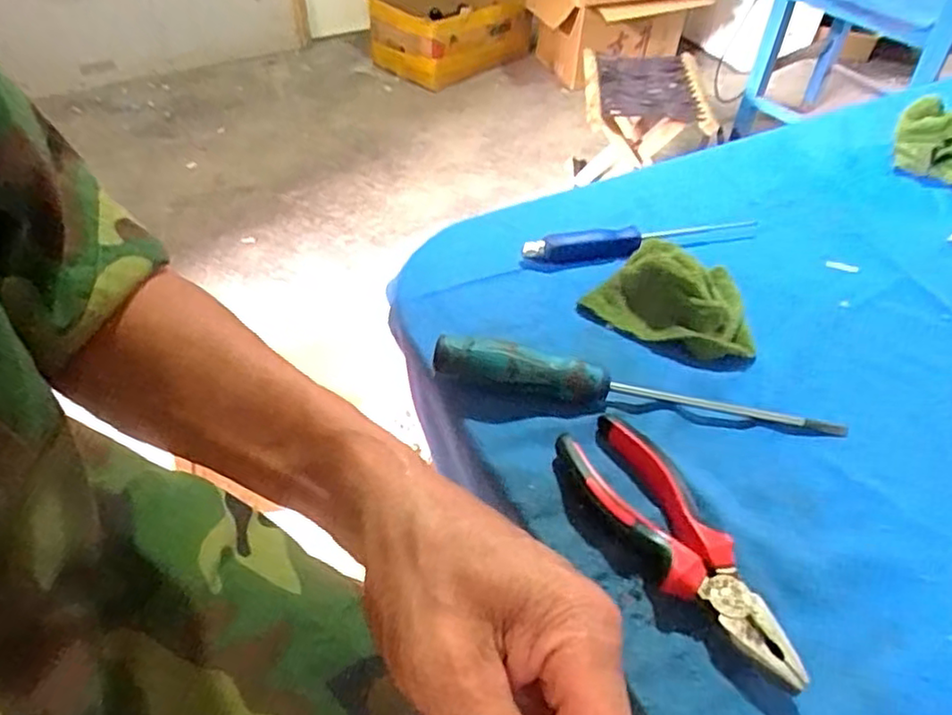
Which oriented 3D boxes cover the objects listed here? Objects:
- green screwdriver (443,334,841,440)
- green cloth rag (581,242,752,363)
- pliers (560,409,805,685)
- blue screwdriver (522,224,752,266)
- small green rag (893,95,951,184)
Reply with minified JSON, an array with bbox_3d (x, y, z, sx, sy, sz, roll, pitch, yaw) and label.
[{"bbox_3d":[0.097,0.020,0.400,0.246,0.034,0.025,9,49,7],"label":"green screwdriver"},{"bbox_3d":[0.142,-0.045,0.459,0.109,0.040,0.077,25,52,20],"label":"green cloth rag"},{"bbox_3d":[0.104,0.094,0.340,0.051,0.025,0.154,-27,54,-23],"label":"pliers"},{"bbox_3d":[0.131,-0.091,0.514,0.189,0.019,0.022,-9,49,-9],"label":"blue screwdriver"},{"bbox_3d":[0.432,-0.188,0.590,0.106,0.045,0.066,29,54,23],"label":"small green rag"}]

